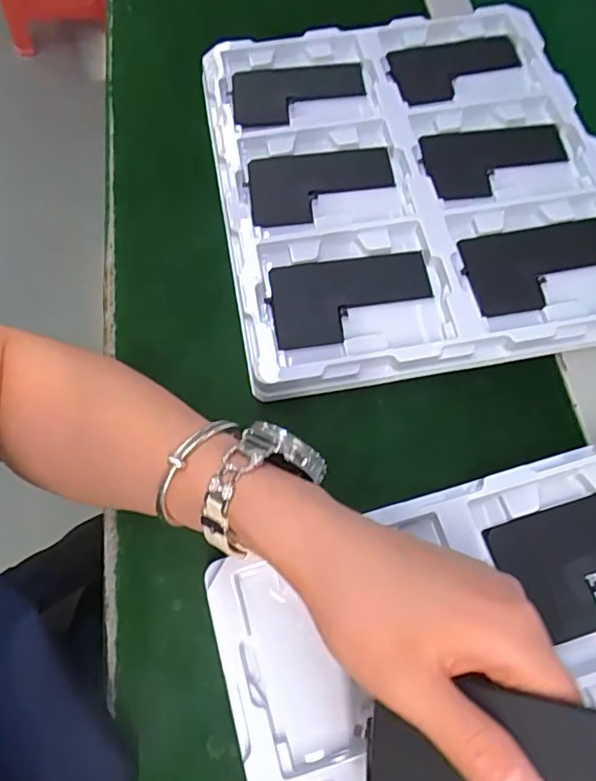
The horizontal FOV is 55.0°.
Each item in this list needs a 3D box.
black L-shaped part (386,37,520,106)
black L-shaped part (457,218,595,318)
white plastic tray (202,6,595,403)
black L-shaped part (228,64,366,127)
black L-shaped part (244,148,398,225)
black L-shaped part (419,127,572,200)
[{"bbox_3d":[0.126,-0.260,0.461,0.105,0.008,0.064,-18,68,-6],"label":"black L-shaped part"},{"bbox_3d":[0.167,-0.084,0.387,0.107,0.004,0.062,-11,67,-3],"label":"black L-shaped part"},{"bbox_3d":[0.080,-0.158,0.422,0.270,0.027,0.306,-9,67,-3],"label":"white plastic tray"},{"bbox_3d":[0.000,-0.235,0.453,0.103,0.011,0.065,-6,67,-1],"label":"black L-shaped part"},{"bbox_3d":[0.016,-0.152,0.417,0.106,0.010,0.063,-13,68,-4],"label":"black L-shaped part"},{"bbox_3d":[0.146,-0.170,0.422,0.107,0.009,0.065,-7,67,-2],"label":"black L-shaped part"}]

